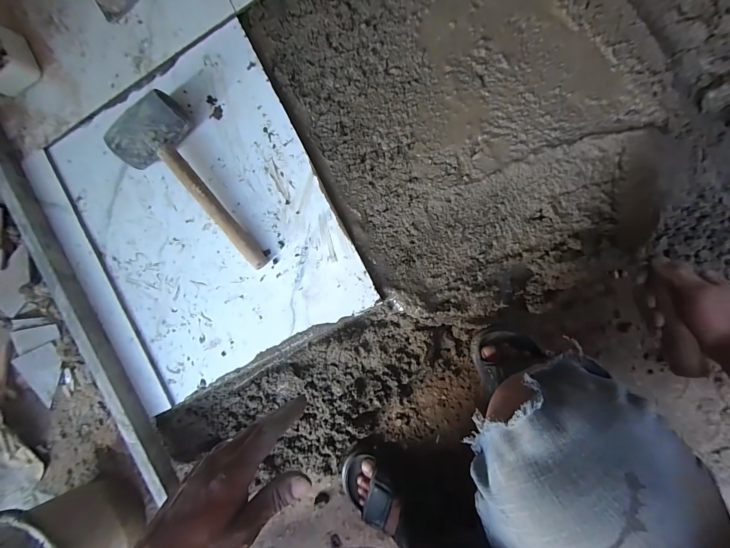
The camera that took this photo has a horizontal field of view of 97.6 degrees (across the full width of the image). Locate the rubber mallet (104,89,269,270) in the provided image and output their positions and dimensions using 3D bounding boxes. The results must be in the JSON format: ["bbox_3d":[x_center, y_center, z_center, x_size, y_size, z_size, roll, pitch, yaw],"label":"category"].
[{"bbox_3d":[-0.252,-0.124,0.487,0.111,0.076,0.283,-38,90,7],"label":"rubber mallet"}]

